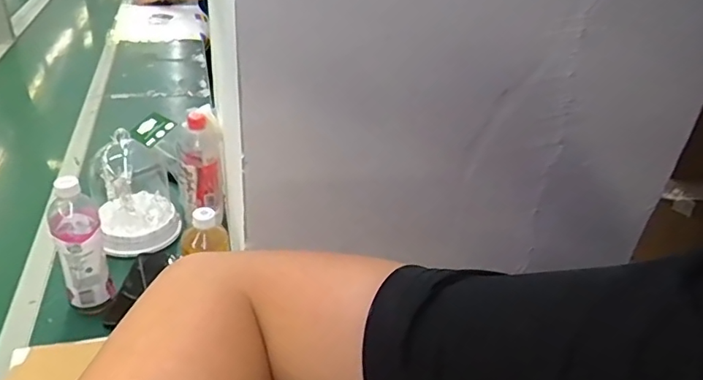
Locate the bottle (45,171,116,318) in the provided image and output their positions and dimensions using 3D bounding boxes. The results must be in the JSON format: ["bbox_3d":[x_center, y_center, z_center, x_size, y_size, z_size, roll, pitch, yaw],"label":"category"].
[{"bbox_3d":[-0.401,0.080,0.773,0.067,0.214,0.066,-17,38,-32],"label":"bottle"}]

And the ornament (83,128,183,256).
[{"bbox_3d":[-0.387,-0.003,0.931,0.139,0.176,0.150,-10,35,-22],"label":"ornament"}]

